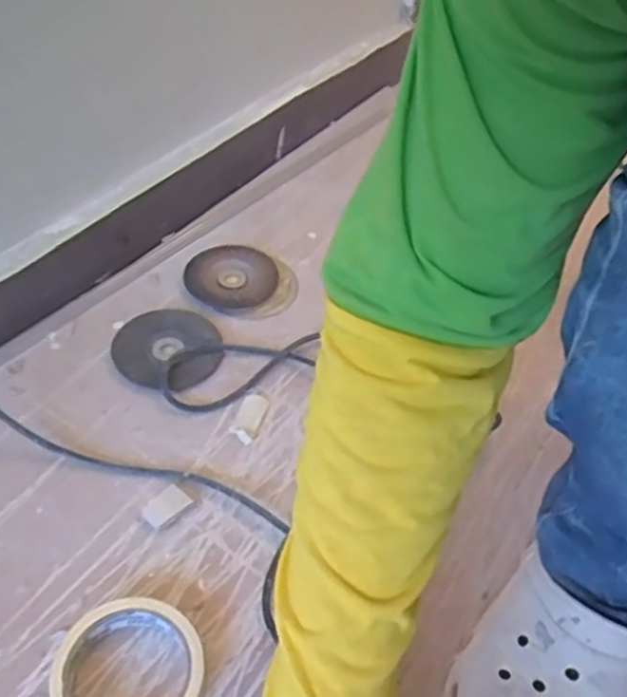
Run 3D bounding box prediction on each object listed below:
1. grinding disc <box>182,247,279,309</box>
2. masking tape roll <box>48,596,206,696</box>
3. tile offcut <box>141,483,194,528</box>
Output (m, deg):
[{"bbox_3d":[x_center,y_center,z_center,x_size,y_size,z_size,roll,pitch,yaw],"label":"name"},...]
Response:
[{"bbox_3d":[-0.087,-0.077,0.746,0.097,0.013,0.090,2,47,-3],"label":"grinding disc"},{"bbox_3d":[-0.119,0.215,0.460,0.094,0.031,0.096,2,47,-3],"label":"masking tape roll"},{"bbox_3d":[-0.117,0.125,0.559,0.036,0.008,0.024,-33,58,-30],"label":"tile offcut"}]

